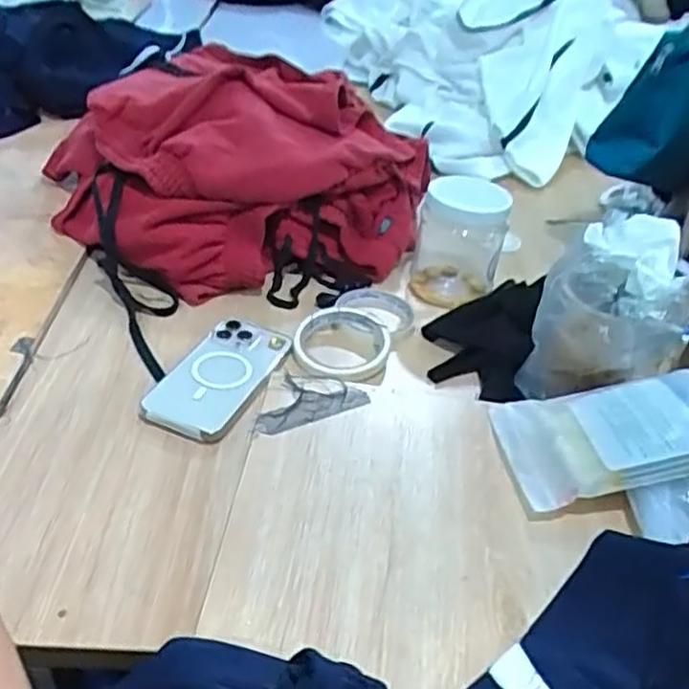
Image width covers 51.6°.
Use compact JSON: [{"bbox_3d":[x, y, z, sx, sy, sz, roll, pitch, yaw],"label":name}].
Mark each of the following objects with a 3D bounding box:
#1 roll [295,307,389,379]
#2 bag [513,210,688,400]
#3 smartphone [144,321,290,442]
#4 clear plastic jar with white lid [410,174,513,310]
[{"bbox_3d":[-0.003,-0.002,0.707,0.091,0.024,0.088,5,37,-3],"label":"roll"},{"bbox_3d":[0.216,-0.021,0.589,0.116,0.166,0.077,24,40,22],"label":"bag"},{"bbox_3d":[-0.114,0.029,0.656,0.081,0.017,0.153,16,37,12],"label":"smartphone"},{"bbox_3d":[0.130,-0.115,0.803,0.092,0.130,0.101,5,37,-3],"label":"clear plastic jar with white lid"}]

